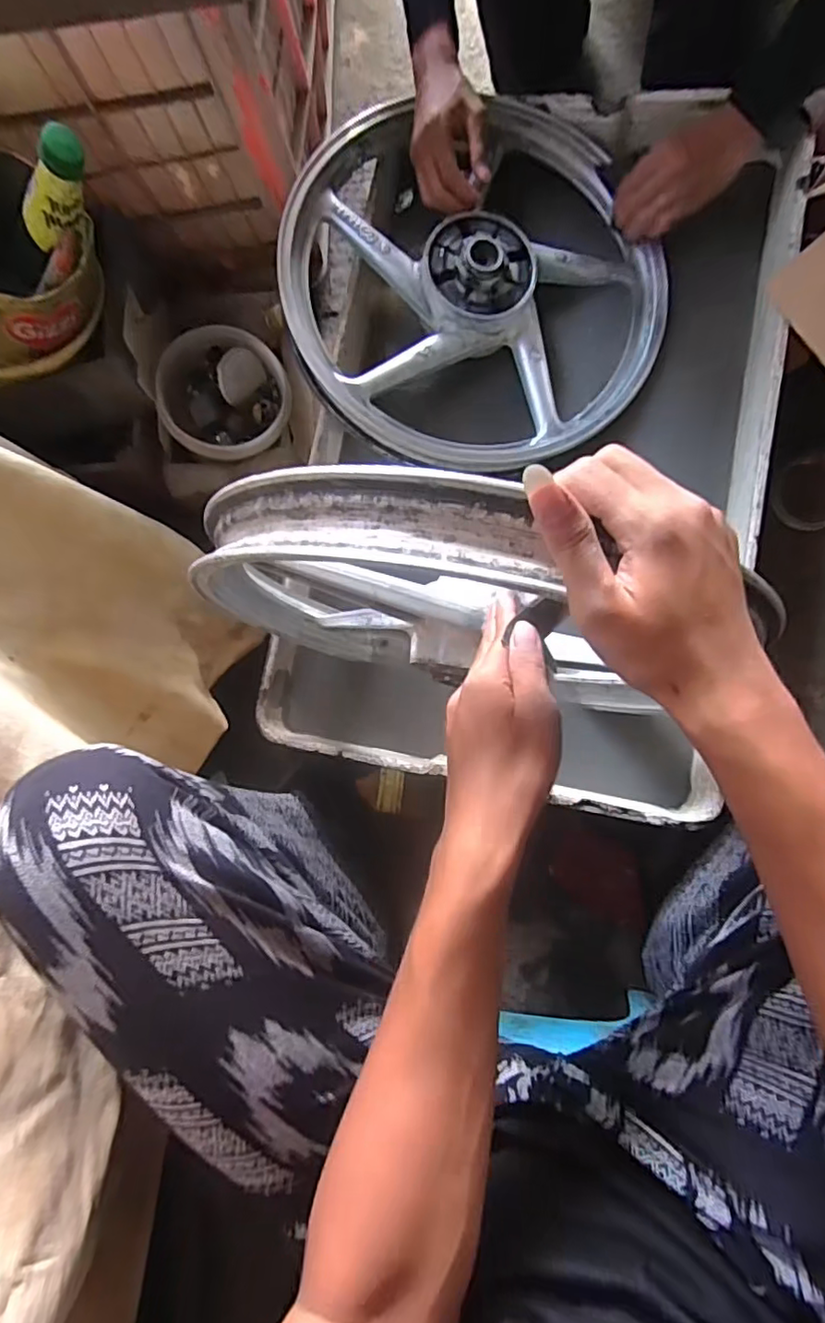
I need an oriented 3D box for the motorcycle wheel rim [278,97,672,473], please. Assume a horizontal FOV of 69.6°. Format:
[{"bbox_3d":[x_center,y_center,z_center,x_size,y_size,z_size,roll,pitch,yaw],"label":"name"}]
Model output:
[{"bbox_3d":[0.074,-0.431,0.675,0.415,0.098,0.424,-1,83,7],"label":"motorcycle wheel rim"}]

